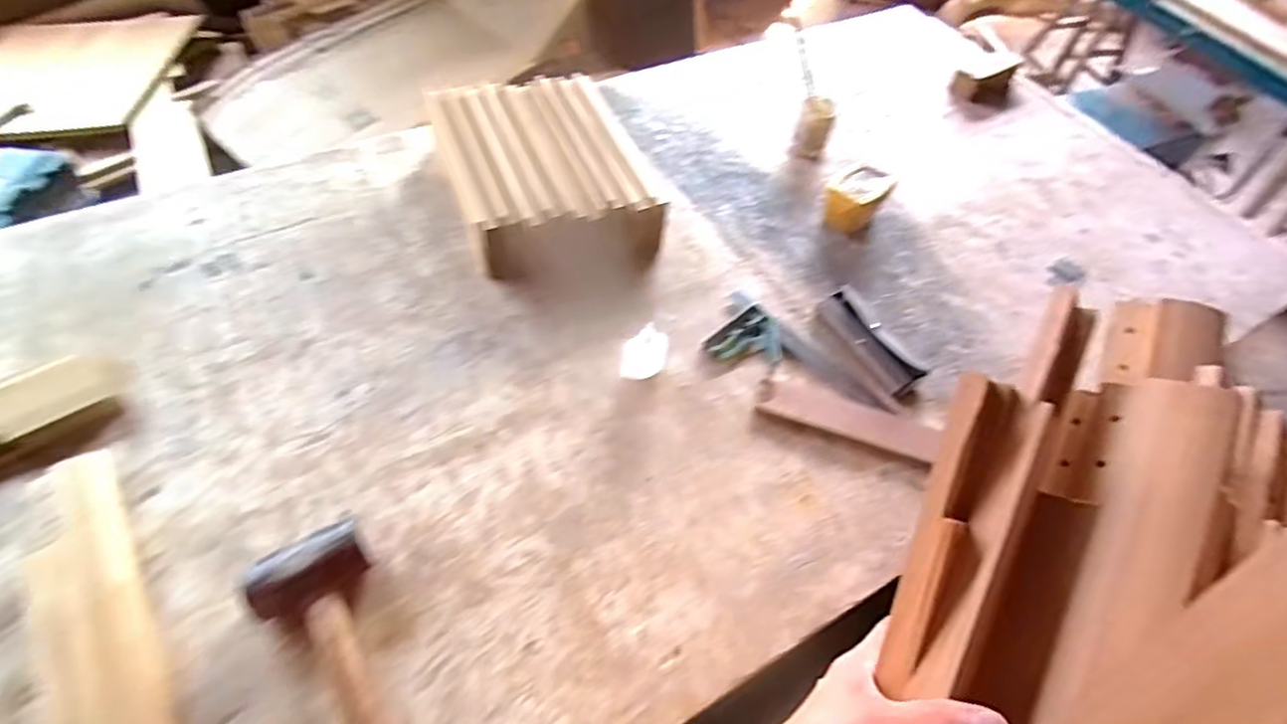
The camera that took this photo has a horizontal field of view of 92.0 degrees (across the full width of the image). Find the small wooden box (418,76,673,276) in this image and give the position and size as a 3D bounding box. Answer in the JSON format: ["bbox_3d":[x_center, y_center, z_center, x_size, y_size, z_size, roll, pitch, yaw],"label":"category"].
[{"bbox_3d":[-0.142,-0.264,0.896,0.262,0.103,0.351,-15,55,-17],"label":"small wooden box"}]

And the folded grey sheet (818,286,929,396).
[{"bbox_3d":[0.289,-0.027,0.800,0.057,0.037,0.160,-24,58,-22],"label":"folded grey sheet"}]

